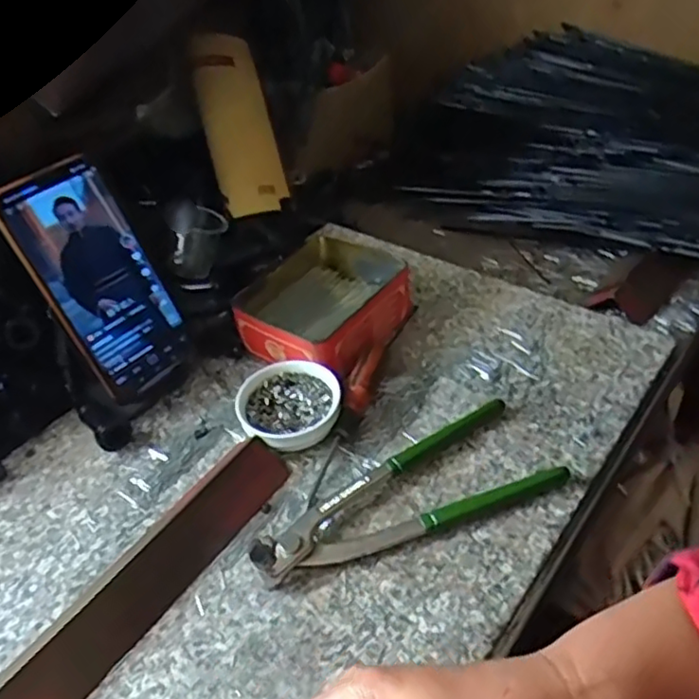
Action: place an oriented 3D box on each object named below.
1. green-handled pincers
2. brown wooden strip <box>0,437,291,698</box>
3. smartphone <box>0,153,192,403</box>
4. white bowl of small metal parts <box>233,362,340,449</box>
[{"bbox_3d":[0.031,0.085,0.400,0.192,0.016,0.076,-19,43,-12],"label":"green-handled pincers"},{"bbox_3d":[-0.132,0.144,0.356,0.038,0.019,0.256,24,51,28],"label":"brown wooden strip"},{"bbox_3d":[-0.174,-0.046,0.449,0.009,0.163,0.075,6,38,48],"label":"smartphone"},{"bbox_3d":[-0.042,0.042,0.454,0.071,0.025,0.067,-5,42,4],"label":"white bowl of small metal parts"}]

